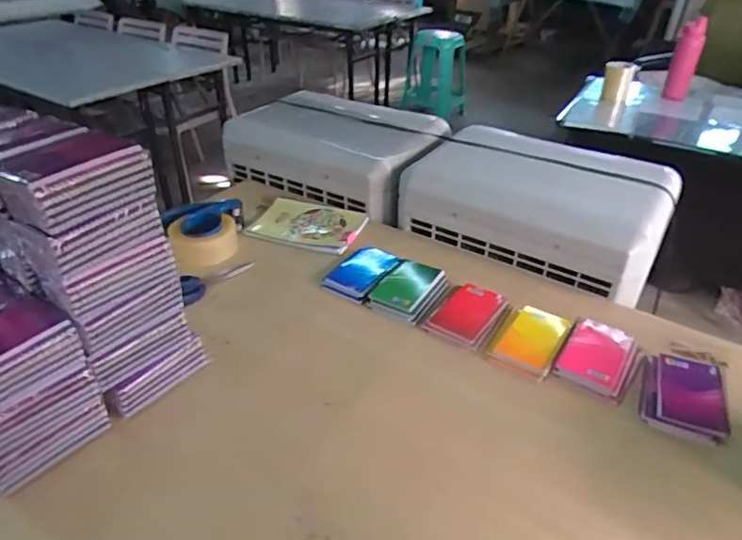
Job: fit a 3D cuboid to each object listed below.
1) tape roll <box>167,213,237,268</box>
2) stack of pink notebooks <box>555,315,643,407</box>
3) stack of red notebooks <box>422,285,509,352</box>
[{"bbox_3d":[-0.324,-0.059,1.045,0.120,0.062,0.120,1,35,-1],"label":"tape roll"},{"bbox_3d":[0.341,0.132,0.798,0.102,0.022,0.141,20,39,25],"label":"stack of pink notebooks"},{"bbox_3d":[0.159,0.071,0.880,0.098,0.012,0.139,22,40,28],"label":"stack of red notebooks"}]

